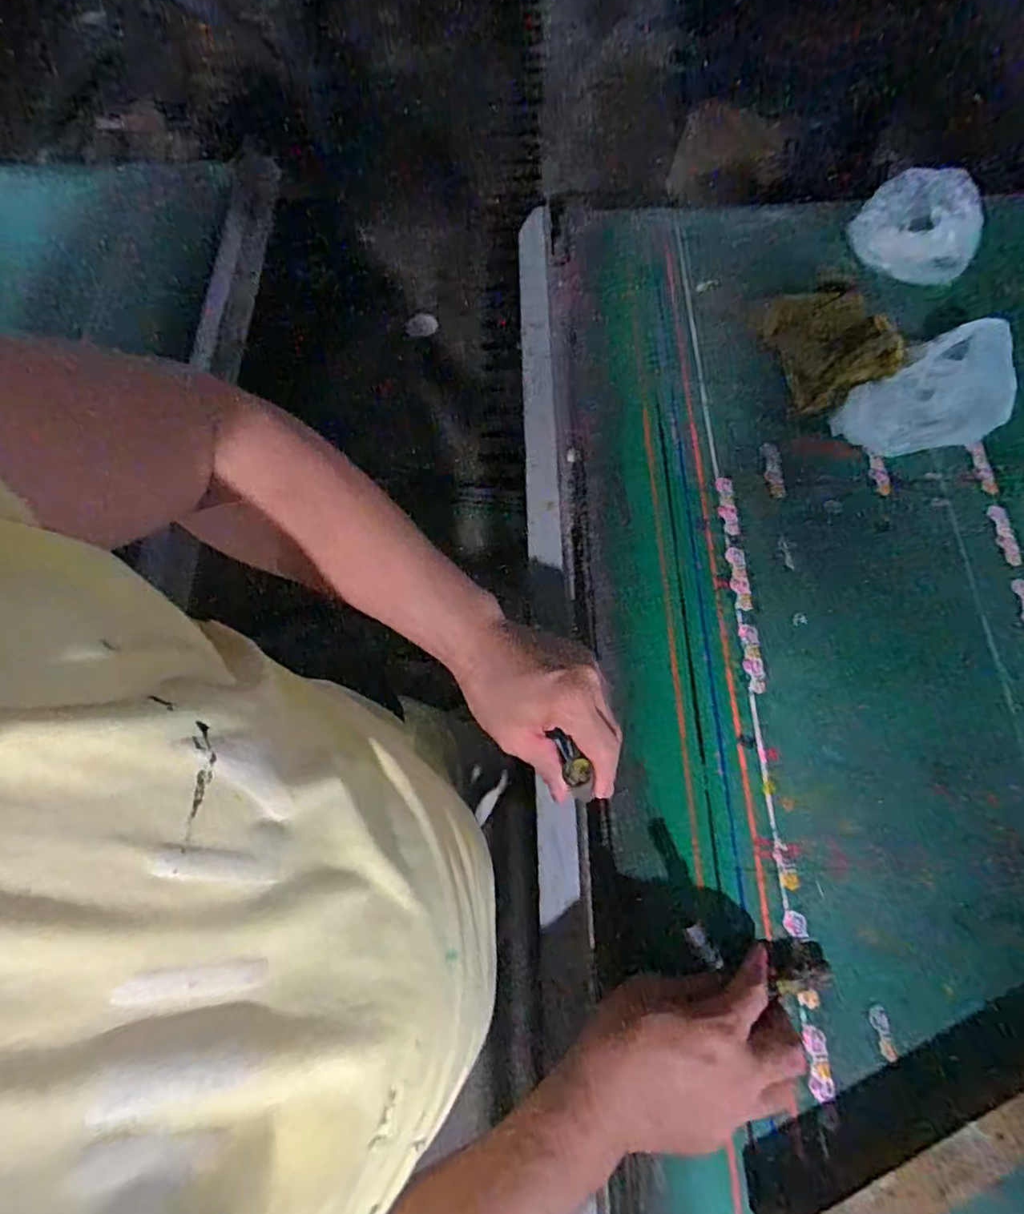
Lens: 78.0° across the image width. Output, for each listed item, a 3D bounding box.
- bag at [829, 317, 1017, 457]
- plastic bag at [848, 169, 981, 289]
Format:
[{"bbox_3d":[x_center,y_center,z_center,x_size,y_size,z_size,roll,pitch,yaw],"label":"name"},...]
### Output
[{"bbox_3d":[0.420,-0.207,0.623,0.177,0.051,0.105,-32,72,-11],"label":"bag"},{"bbox_3d":[0.444,-0.418,0.688,0.129,0.056,0.108,35,73,13],"label":"plastic bag"}]

